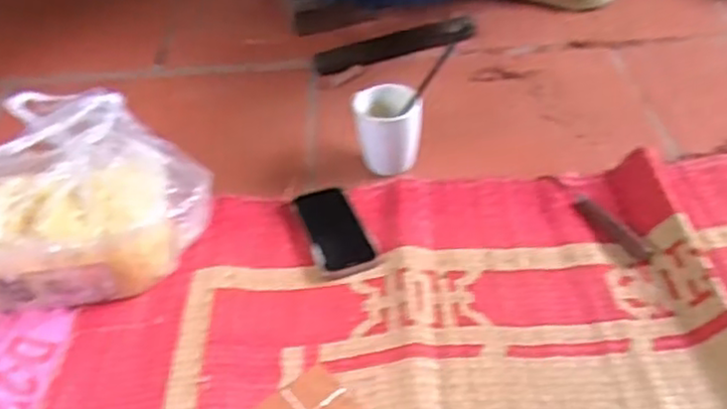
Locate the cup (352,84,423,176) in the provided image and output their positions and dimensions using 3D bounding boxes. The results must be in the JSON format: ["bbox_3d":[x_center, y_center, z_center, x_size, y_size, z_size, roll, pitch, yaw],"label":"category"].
[{"bbox_3d":[0.031,-0.099,0.940,0.087,0.090,0.075,-1,44,1],"label":"cup"}]

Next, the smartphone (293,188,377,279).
[{"bbox_3d":[-0.038,0.029,0.889,0.071,0.004,0.146,-16,45,-13],"label":"smartphone"}]

